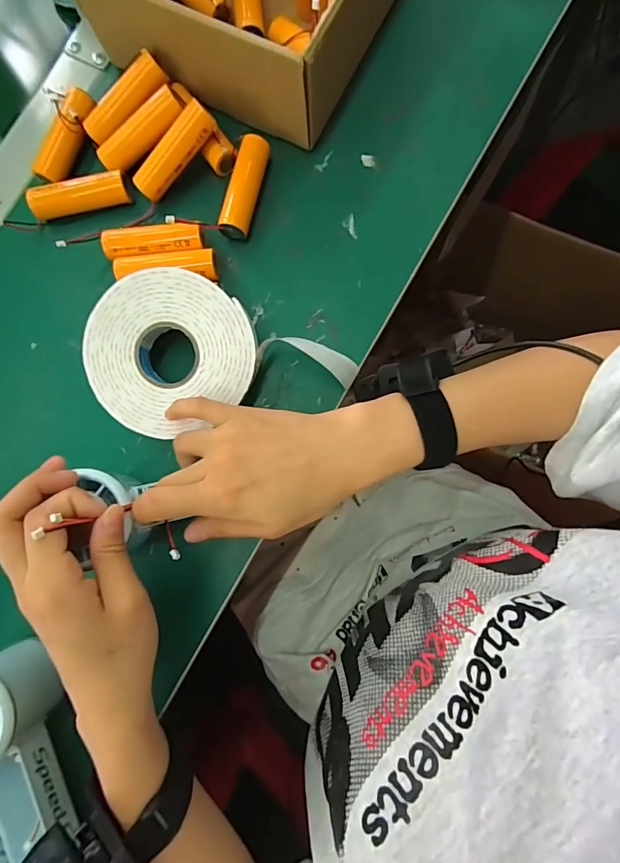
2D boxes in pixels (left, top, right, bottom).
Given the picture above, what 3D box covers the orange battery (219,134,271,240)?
[{"bbox_3d":[-0.048,-0.177,0.318,0.021,0.021,0.072,15,84,5],"label":"orange battery"}]

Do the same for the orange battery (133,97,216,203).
[{"bbox_3d":[-0.097,-0.198,0.308,0.071,0.017,0.018,-40,82,19],"label":"orange battery"}]

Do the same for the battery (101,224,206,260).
[{"bbox_3d":[-0.113,-0.137,0.316,0.069,0.021,0.020,-7,83,2],"label":"battery"}]

